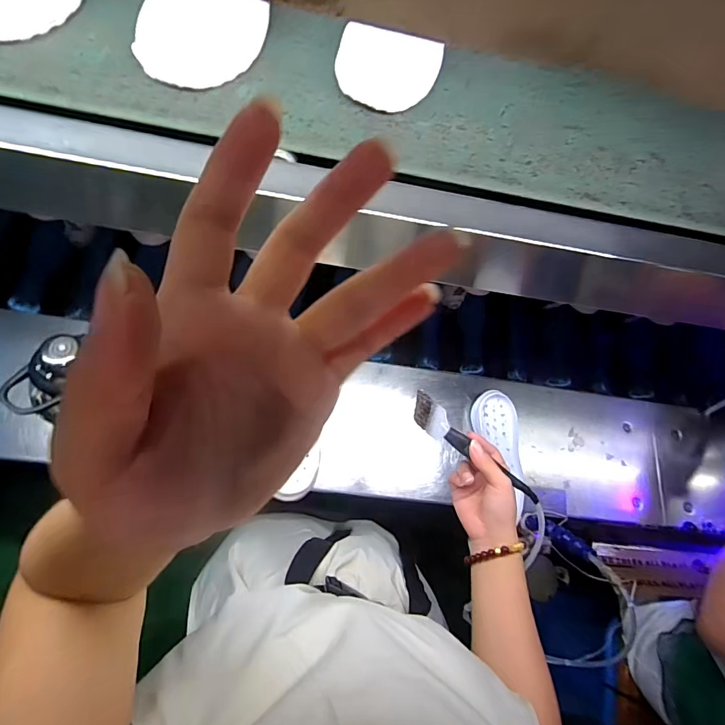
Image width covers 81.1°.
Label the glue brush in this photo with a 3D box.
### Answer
[{"bbox_3d":[0.122,0.096,0.466,0.170,0.016,0.031,38,74,5],"label":"glue brush"}]

